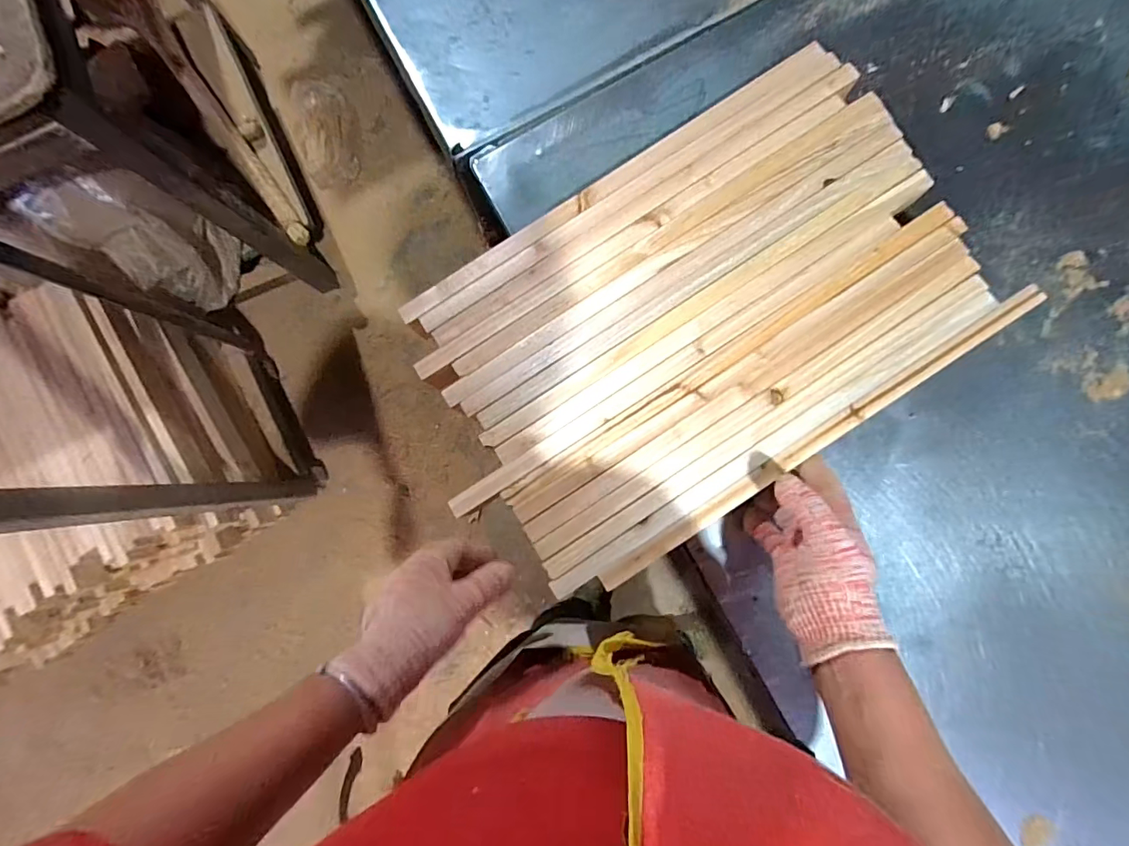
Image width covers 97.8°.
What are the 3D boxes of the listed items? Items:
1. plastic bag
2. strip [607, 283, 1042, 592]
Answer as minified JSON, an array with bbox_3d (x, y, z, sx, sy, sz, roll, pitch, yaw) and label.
[{"bbox_3d":[-0.792,-0.354,0.964,0.080,0.349,0.177,28,86,5],"label":"plastic bag"},{"bbox_3d":[0.246,0.015,0.465,0.492,0.010,0.018,-33,84,-2],"label":"strip"}]

